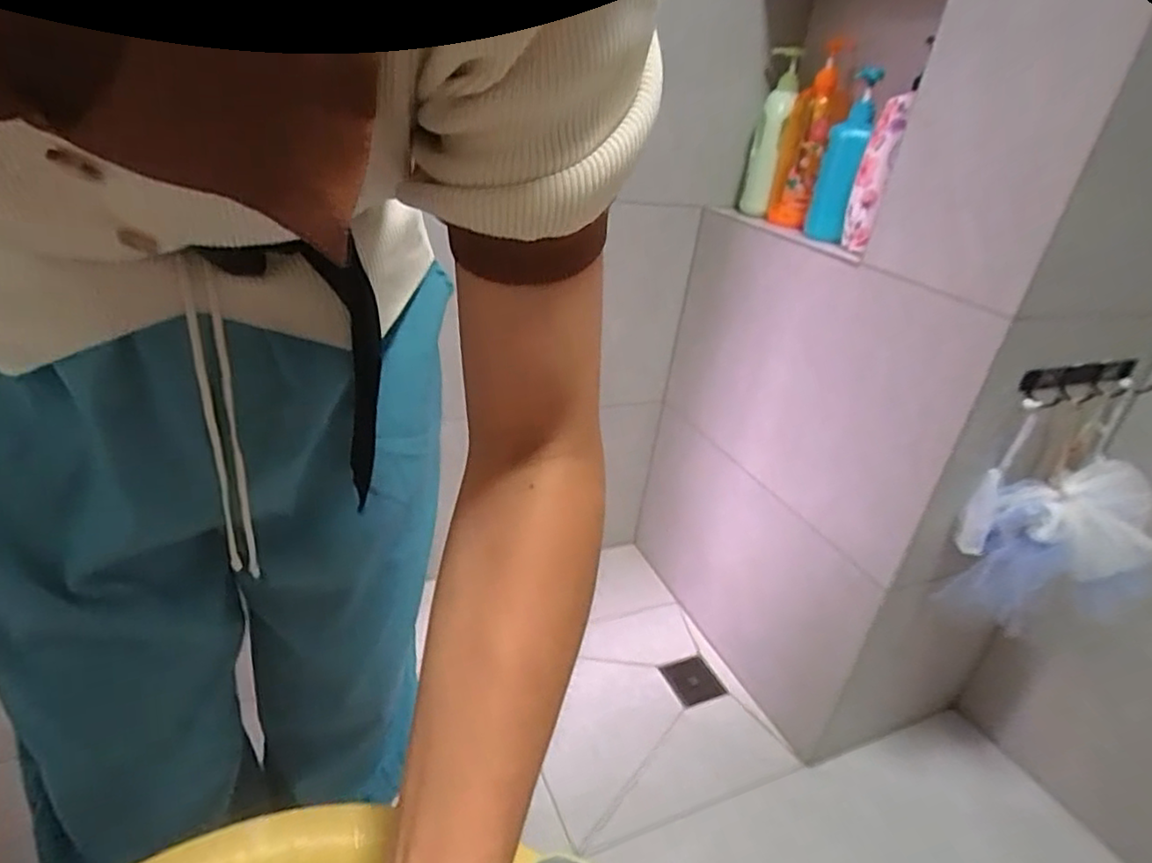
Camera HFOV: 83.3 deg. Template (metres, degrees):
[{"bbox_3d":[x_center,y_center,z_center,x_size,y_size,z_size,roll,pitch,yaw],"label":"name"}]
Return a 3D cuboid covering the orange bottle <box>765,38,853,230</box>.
[{"bbox_3d":[0.365,-0.460,1.017,0.067,0.262,0.093,11,28,7],"label":"orange bottle"}]

